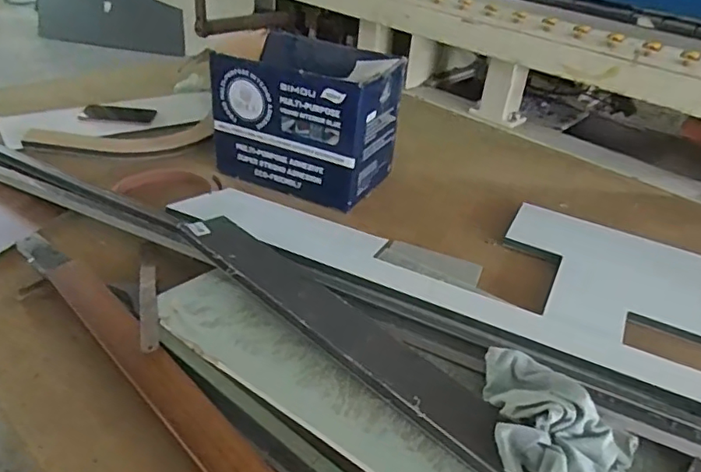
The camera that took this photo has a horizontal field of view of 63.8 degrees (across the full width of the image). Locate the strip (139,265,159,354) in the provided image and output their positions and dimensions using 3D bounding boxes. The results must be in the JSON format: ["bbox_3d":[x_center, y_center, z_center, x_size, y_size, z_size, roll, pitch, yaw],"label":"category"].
[{"bbox_3d":[-0.256,0.085,0.715,0.021,0.005,0.200,1,25,-21],"label":"strip"}]

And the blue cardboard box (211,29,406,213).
[{"bbox_3d":[-0.078,-0.228,1.074,0.304,0.222,0.215,18,35,19],"label":"blue cardboard box"}]

